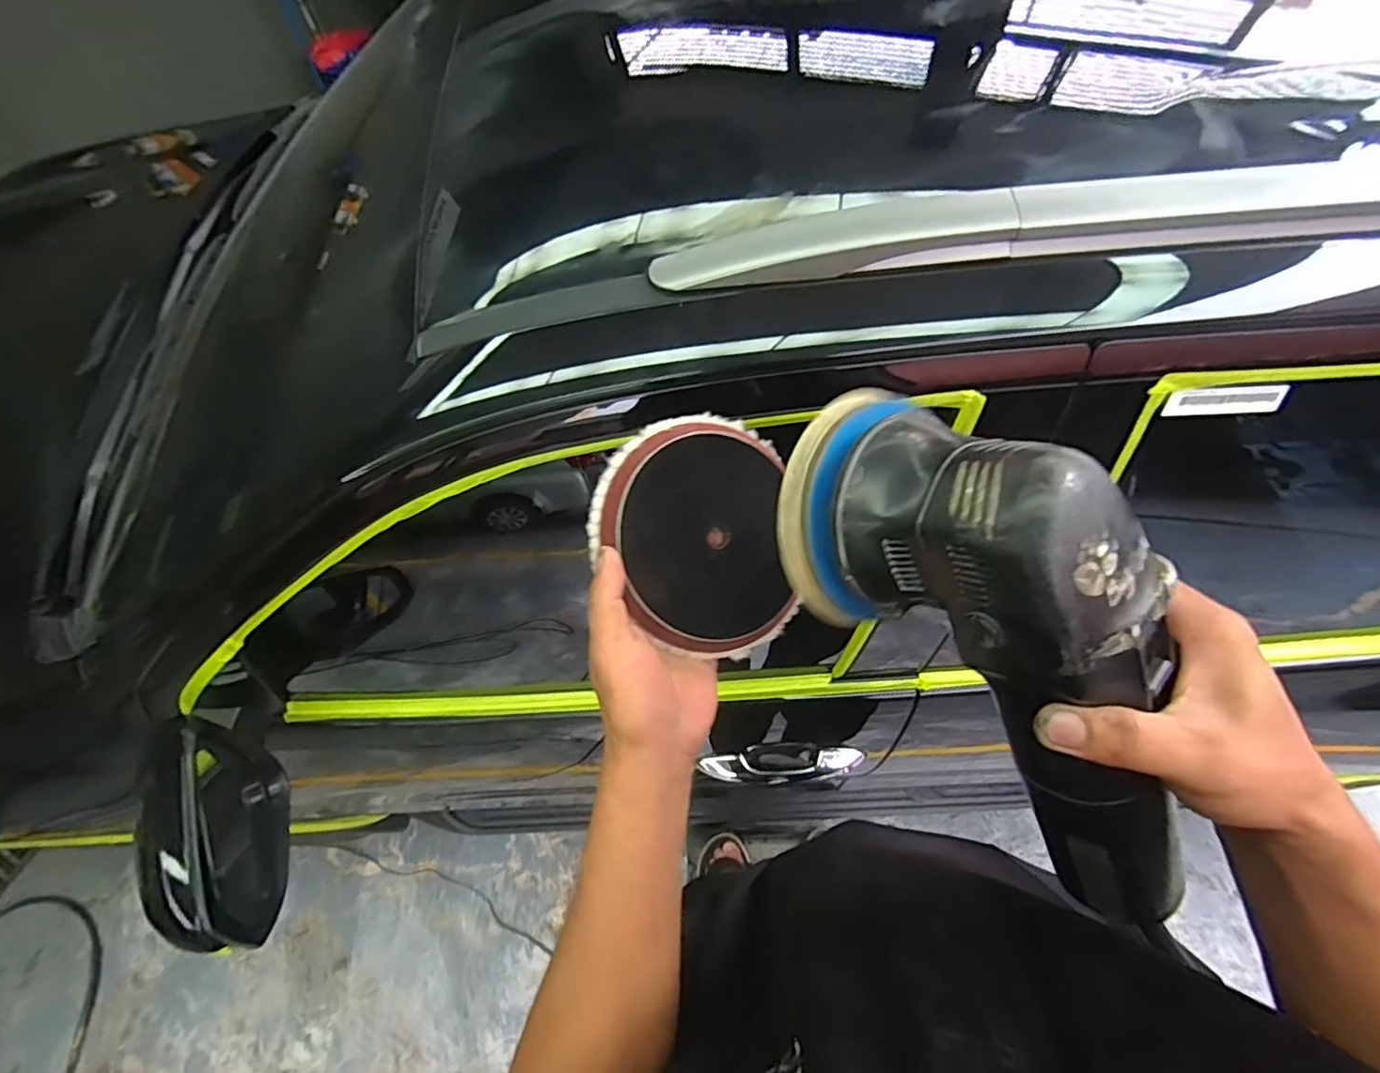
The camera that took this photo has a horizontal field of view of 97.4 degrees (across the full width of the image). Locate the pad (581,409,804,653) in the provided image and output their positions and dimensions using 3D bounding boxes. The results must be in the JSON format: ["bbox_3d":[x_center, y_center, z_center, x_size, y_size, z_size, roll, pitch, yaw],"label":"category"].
[{"bbox_3d":[0.002,0.001,0.385,0.128,0.028,0.150,-12,88,-24],"label":"pad"}]

